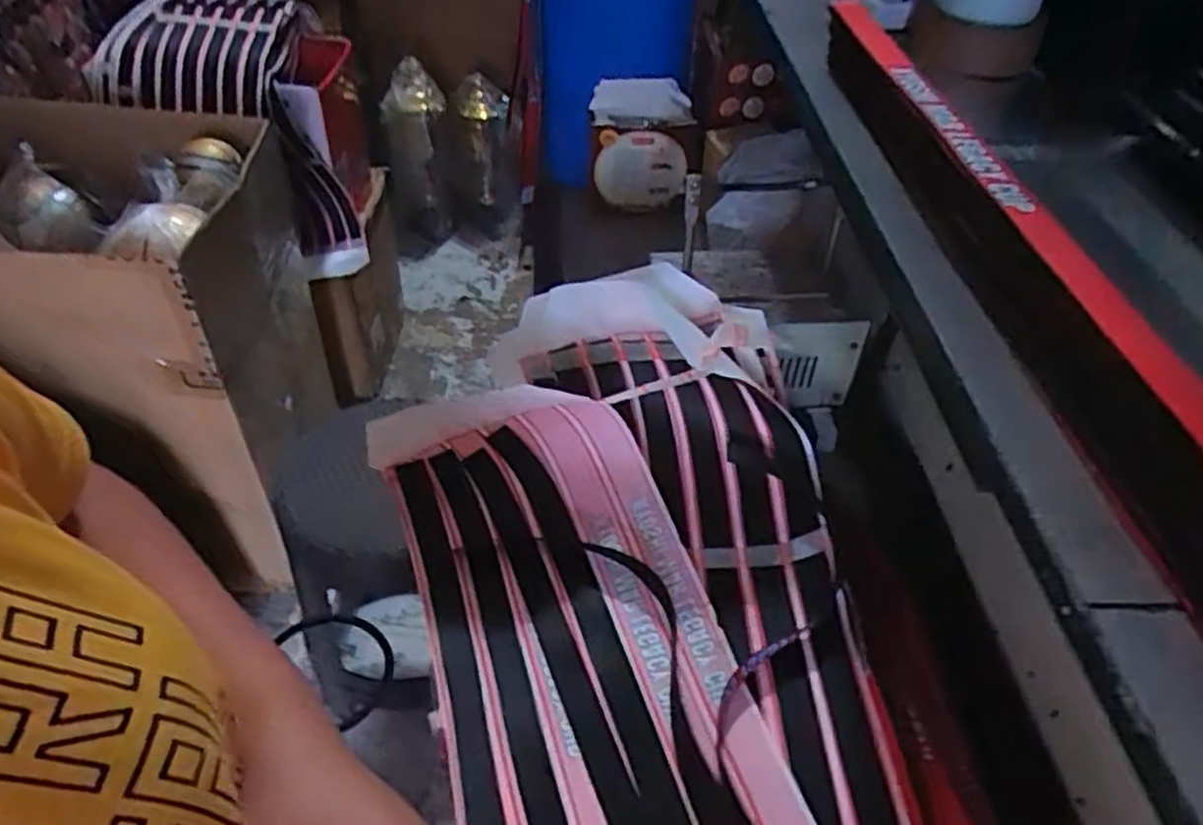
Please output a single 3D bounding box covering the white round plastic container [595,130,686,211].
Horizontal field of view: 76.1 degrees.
[{"bbox_3d":[0.046,-0.294,0.936,0.108,0.089,0.029,9,46,5],"label":"white round plastic container"}]

